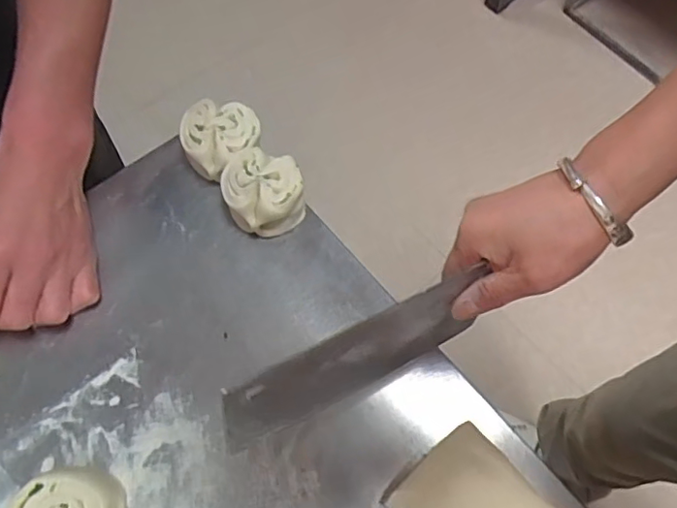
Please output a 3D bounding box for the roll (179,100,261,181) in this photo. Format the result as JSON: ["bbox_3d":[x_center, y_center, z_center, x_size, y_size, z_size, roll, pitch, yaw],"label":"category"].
[{"bbox_3d":[-0.097,-0.094,0.489,0.064,0.050,0.059,0,65,0],"label":"roll"}]

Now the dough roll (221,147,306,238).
[{"bbox_3d":[-0.060,-0.050,0.468,0.060,0.047,0.060,0,65,0],"label":"dough roll"}]

